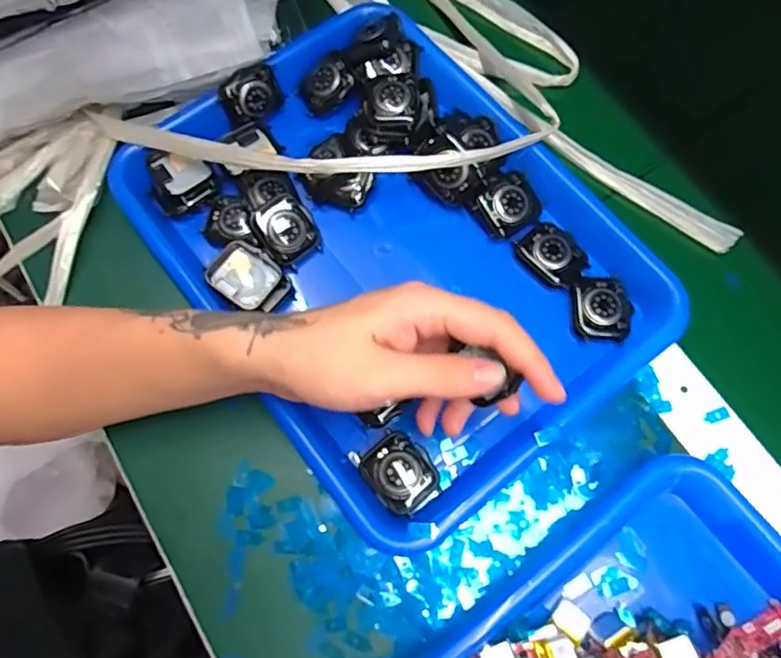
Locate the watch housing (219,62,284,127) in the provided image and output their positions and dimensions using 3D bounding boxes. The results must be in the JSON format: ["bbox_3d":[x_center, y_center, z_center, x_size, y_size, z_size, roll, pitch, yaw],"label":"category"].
[{"bbox_3d":[-0.101,-0.171,0.425,0.043,0.036,0.009,-38,46,-14],"label":"watch housing"}]

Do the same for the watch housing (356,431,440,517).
[{"bbox_3d":[0.006,0.087,0.350,0.034,0.010,0.044,-39,75,-12],"label":"watch housing"}]

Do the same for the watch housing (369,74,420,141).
[{"bbox_3d":[0.003,-0.156,0.415,0.035,0.022,0.040,0,71,1],"label":"watch housing"}]

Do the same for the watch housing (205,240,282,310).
[{"bbox_3d":[-0.095,-0.036,0.382,0.042,0.006,0.037,33,75,11],"label":"watch housing"}]

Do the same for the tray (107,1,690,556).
[{"bbox_3d":[0.001,-0.062,0.389,0.258,0.043,0.327,-37,75,-11],"label":"tray"}]

